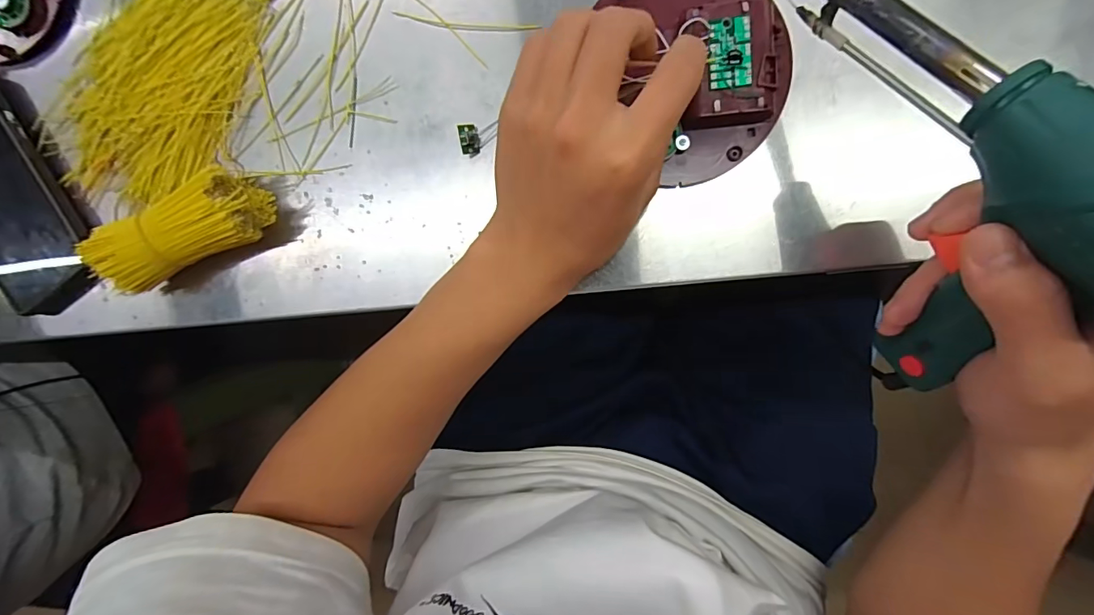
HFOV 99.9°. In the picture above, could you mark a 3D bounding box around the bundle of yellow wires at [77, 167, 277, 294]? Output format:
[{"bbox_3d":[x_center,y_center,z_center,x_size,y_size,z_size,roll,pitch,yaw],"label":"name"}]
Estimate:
[{"bbox_3d":[-0.232,-0.045,0.293,0.107,0.035,0.044,-27,89,7],"label":"bundle of yellow wires"}]

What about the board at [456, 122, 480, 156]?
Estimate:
[{"bbox_3d":[-0.048,-0.103,0.281,0.013,0.004,0.018,-17,109,-29],"label":"board"}]

